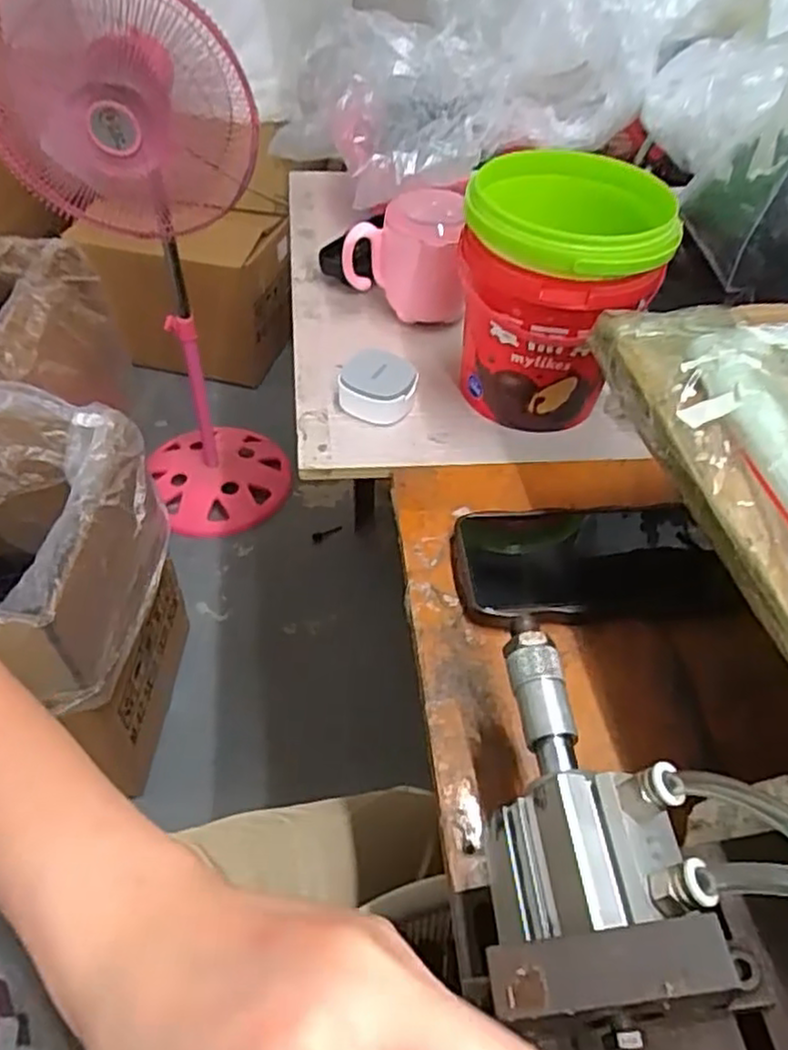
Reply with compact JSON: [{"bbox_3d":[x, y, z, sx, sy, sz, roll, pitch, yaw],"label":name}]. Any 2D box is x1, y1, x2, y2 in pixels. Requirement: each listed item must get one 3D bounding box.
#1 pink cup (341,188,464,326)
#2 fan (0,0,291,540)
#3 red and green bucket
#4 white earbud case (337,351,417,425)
[{"bbox_3d":[0.007,-0.218,0.594,0.096,0.093,0.081,2,48,-2],"label":"pink cup"},{"bbox_3d":[-0.372,-0.364,1.156,0.333,0.855,0.277,-18,52,-19],"label":"fan"},{"bbox_3d":[0.110,-0.158,0.506,0.124,0.151,0.122,2,48,-2],"label":"red and green bucket"},{"bbox_3d":[-0.010,-0.106,0.535,0.055,0.030,0.053,15,49,9],"label":"white earbud case"}]

